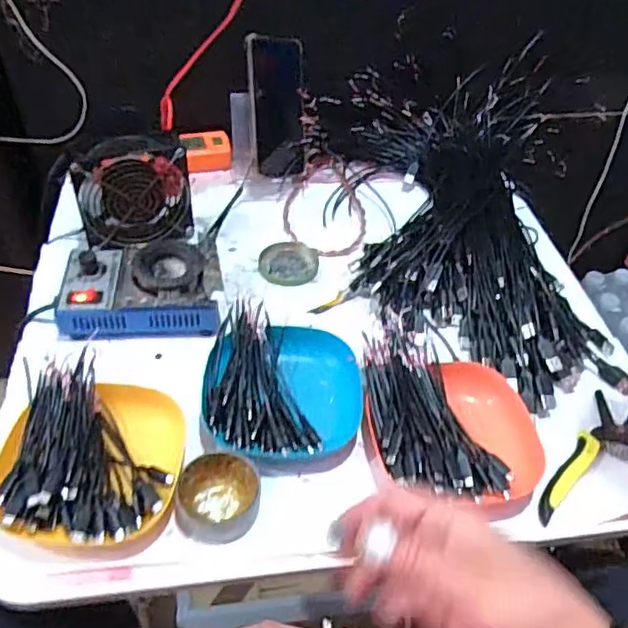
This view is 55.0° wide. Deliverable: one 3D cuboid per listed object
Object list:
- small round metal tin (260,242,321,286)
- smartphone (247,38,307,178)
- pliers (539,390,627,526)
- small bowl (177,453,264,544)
[{"bbox_3d":[-0.028,-0.058,0.687,0.066,0.010,0.065,2,48,-2],"label":"small round metal tin"},{"bbox_3d":[-0.043,-0.255,0.751,0.079,0.161,0.015,-10,18,-29],"label":"smartphone"},{"bbox_3d":[0.258,0.127,0.523,0.116,0.011,0.145,14,48,8],"label":"pliers"},{"bbox_3d":[-0.073,0.143,0.472,0.060,0.029,0.066,9,48,4],"label":"small bowl"}]

